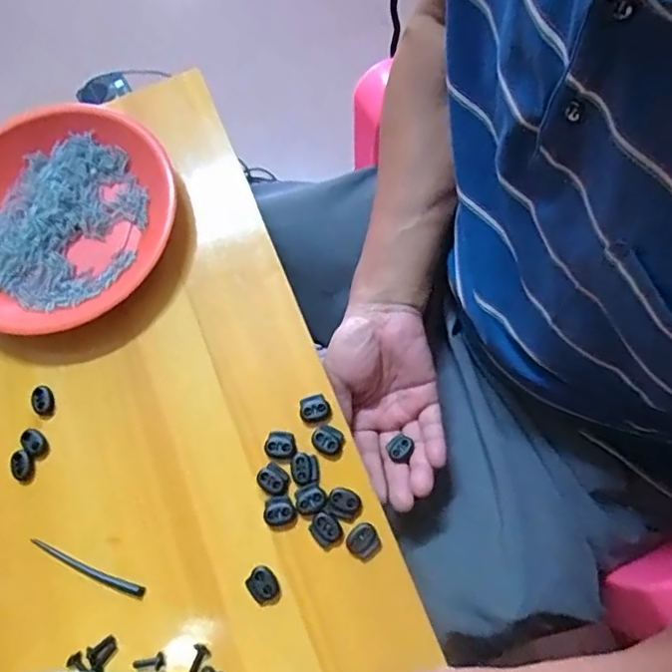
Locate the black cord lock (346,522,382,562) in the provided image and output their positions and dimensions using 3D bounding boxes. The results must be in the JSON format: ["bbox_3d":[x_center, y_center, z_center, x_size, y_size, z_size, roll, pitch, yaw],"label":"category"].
[{"bbox_3d":[0.019,0.138,0.378,0.021,0.005,0.022,-42,77,-10],"label":"black cord lock"}]

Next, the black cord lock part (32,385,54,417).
[{"bbox_3d":[-0.220,0.048,0.424,0.016,0.004,0.023,-19,74,-4],"label":"black cord lock part"}]

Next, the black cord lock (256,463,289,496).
[{"bbox_3d":[-0.043,0.099,0.392,0.022,0.004,0.018,36,77,11],"label":"black cord lock"}]

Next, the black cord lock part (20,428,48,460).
[{"bbox_3d":[-0.221,0.078,0.413,0.023,0.004,0.015,39,78,12],"label":"black cord lock part"}]

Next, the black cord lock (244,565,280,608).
[{"bbox_3d":[-0.048,0.165,0.372,0.025,0.008,0.020,42,79,12],"label":"black cord lock"}]

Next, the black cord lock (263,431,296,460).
[{"bbox_3d":[-0.039,0.077,0.399,0.021,0.004,0.019,15,74,6],"label":"black cord lock"}]

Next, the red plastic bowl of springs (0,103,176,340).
[{"bbox_3d":[-0.224,-0.094,0.451,0.184,0.027,0.187,31,77,10],"label":"red plastic bowl of springs"}]

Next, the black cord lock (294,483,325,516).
[{"bbox_3d":[-0.018,0.112,0.386,0.020,0.004,0.019,-20,74,-4],"label":"black cord lock"}]

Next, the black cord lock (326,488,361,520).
[{"bbox_3d":[0.005,0.114,0.384,0.022,0.004,0.019,27,76,9],"label":"black cord lock"}]

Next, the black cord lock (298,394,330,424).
[{"bbox_3d":[-0.015,0.052,0.404,0.021,0.004,0.018,-13,73,-2],"label":"black cord lock"}]

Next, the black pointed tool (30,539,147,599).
[{"bbox_3d":[-0.171,0.158,0.383,0.088,0.005,0.010,20,75,7],"label":"black pointed tool"}]

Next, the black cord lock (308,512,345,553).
[{"bbox_3d":[-0.007,0.131,0.382,0.019,0.005,0.024,-41,76,-10],"label":"black cord lock"}]

